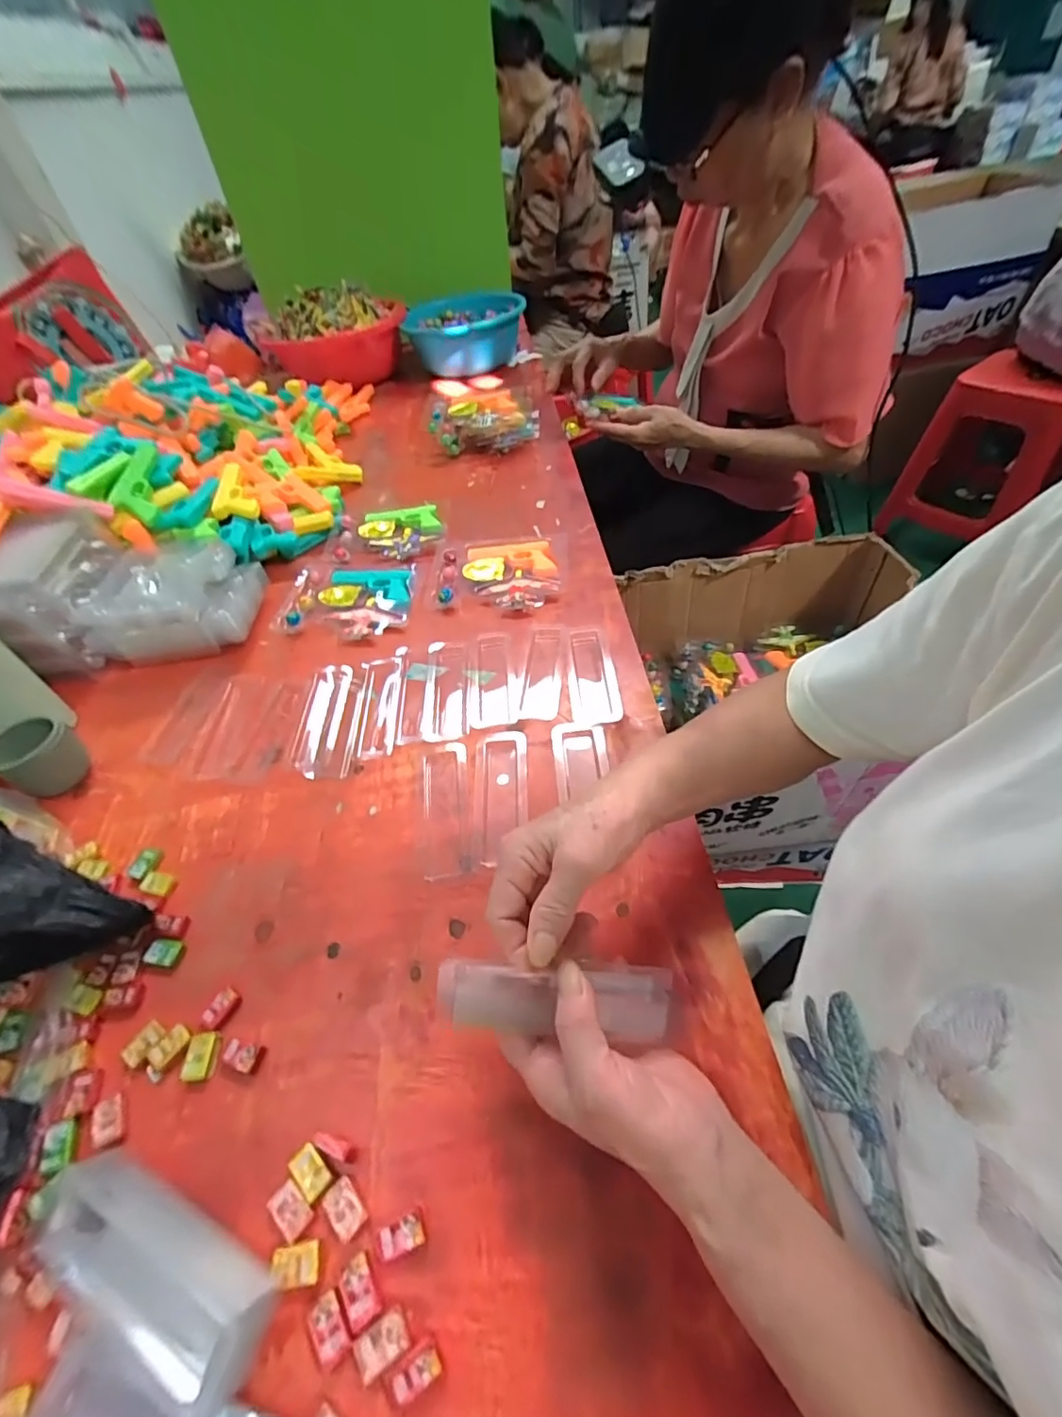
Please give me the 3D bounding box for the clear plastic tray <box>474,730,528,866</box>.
[{"bbox_3d":[-0.027,0.075,0.477,0.048,0.010,0.132,-4,49,3],"label":"clear plastic tray"}]

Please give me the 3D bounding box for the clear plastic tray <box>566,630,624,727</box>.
[{"bbox_3d":[0.061,-0.038,0.563,0.048,0.005,0.136,-7,49,0],"label":"clear plastic tray"}]

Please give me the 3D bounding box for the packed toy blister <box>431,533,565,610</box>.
[{"bbox_3d":[-0.042,-0.176,0.684,0.160,0.018,0.134,-2,49,5],"label":"packed toy blister"}]

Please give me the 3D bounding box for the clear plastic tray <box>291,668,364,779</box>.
[{"bbox_3d":[-0.209,0.010,0.555,0.061,0.012,0.139,-5,49,2],"label":"clear plastic tray"}]

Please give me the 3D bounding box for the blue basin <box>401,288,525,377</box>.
[{"bbox_3d":[-0.152,-0.853,1.234,0.256,0.119,0.236,-17,49,-7],"label":"blue basin"}]

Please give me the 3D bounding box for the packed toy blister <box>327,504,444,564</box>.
[{"bbox_3d":[-0.209,-0.251,0.772,0.159,0.017,0.110,-8,49,-1],"label":"packed toy blister"}]

